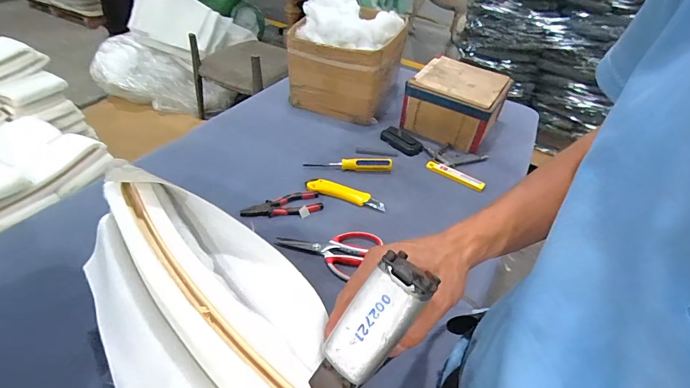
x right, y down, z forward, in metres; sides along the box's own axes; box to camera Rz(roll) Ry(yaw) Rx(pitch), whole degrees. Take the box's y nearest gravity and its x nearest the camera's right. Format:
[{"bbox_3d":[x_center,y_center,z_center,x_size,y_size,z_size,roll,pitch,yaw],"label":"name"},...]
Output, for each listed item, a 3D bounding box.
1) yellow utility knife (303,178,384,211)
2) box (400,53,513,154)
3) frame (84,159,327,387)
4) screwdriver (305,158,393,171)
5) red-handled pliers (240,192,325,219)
[{"bbox_3d":[0.001,-0.003,0.759,0.170,0.013,0.037,14,42,10],"label":"yellow utility knife"},{"bbox_3d":[0.287,-0.235,0.953,0.209,0.135,0.212,27,46,23],"label":"box"},{"bbox_3d":[-0.159,0.109,0.366,0.334,0.044,0.194,40,78,24],"label":"frame"},{"bbox_3d":[0.009,-0.066,0.818,0.192,0.024,0.026,-1,42,-7],"label":"screwdriver"},{"bbox_3d":[-0.124,0.023,0.717,0.154,0.010,0.052,-7,43,-13],"label":"red-handled pliers"}]

